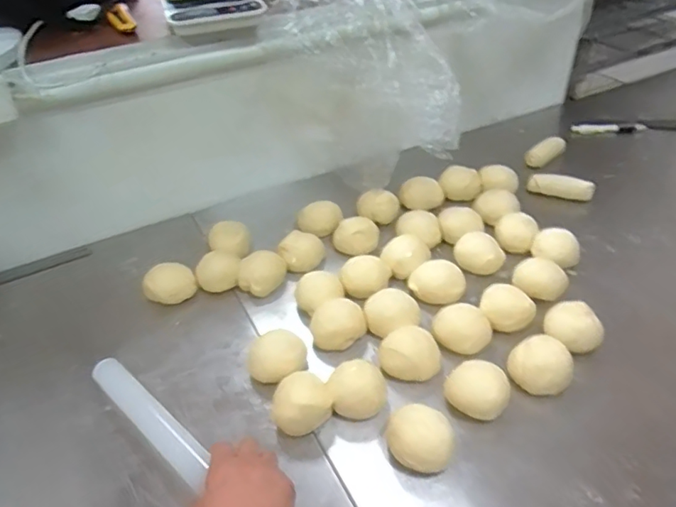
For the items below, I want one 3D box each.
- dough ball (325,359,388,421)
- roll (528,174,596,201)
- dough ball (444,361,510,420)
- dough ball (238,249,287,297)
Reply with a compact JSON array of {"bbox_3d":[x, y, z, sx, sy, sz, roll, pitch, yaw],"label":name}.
[{"bbox_3d":[0.019,0.143,0.584,0.063,0.040,0.051,-6,38,-3],"label":"dough ball"},{"bbox_3d":[0.359,-0.109,0.892,0.100,0.032,0.024,13,41,20],"label":"roll"},{"bbox_3d":[0.145,0.143,0.578,0.062,0.037,0.055,8,40,15],"label":"dough ball"},{"bbox_3d":[-0.104,0.025,0.742,0.057,0.033,0.060,-2,38,2],"label":"dough ball"}]

